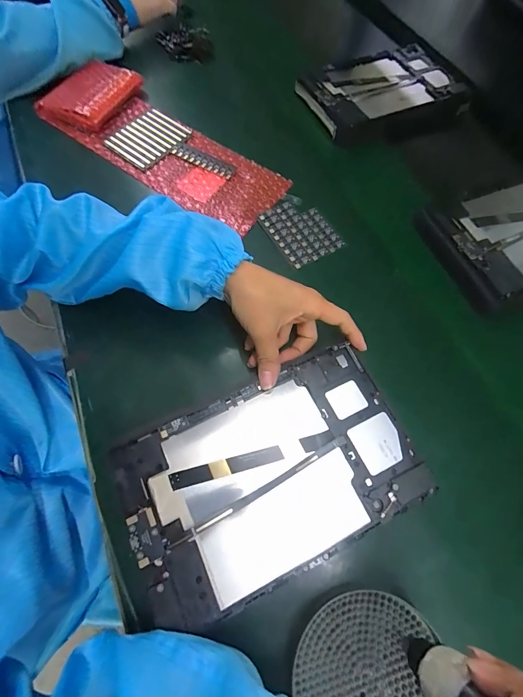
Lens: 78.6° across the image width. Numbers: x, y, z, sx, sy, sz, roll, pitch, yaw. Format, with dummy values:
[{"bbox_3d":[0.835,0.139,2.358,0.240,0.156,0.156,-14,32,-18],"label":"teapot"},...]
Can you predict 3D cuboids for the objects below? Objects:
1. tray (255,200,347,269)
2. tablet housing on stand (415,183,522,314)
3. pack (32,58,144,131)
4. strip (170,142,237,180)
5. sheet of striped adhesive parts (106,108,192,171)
[{"bbox_3d":[0.048,-0.150,0.405,0.072,0.010,0.094,-27,70,-14],"label":"tray"},{"bbox_3d":[0.337,-0.151,0.401,0.264,0.020,0.147,-25,70,-13],"label":"tablet housing on stand"},{"bbox_3d":[-0.260,-0.387,0.490,0.107,0.036,0.132,25,67,8],"label":"pack"},{"bbox_3d":[-0.082,-0.265,0.449,0.102,0.006,0.026,28,68,9],"label":"strip"},{"bbox_3d":[-0.168,-0.307,0.466,0.097,0.011,0.097,35,69,12],"label":"sheet of striped adhesive parts"}]

